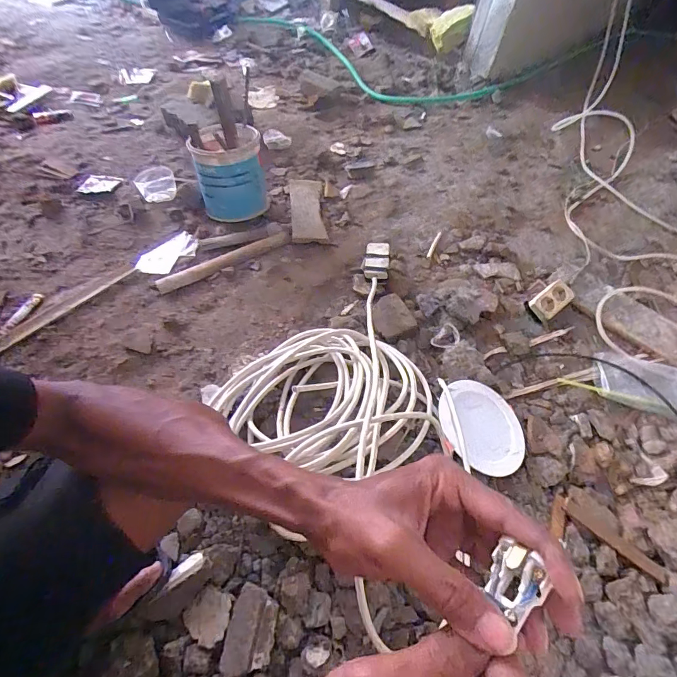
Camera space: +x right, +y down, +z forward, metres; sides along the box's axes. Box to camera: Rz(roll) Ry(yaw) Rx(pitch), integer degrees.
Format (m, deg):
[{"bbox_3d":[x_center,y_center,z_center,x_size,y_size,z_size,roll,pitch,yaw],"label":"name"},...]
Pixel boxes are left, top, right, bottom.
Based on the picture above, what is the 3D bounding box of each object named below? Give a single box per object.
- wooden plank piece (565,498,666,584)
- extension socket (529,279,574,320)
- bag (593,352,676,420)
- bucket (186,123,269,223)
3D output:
[{"bbox_3d":[0.458,0.334,0.671,0.176,0.007,0.029,36,51,10],"label":"wooden plank piece"},{"bbox_3d":[0.497,-0.090,0.948,0.111,0.028,0.062,-32,85,-13],"label":"extension socket"},{"bbox_3d":[0.655,0.097,0.842,0.217,0.023,0.123,14,57,9],"label":"bag"},{"bbox_3d":[-0.285,-0.436,1.078,0.169,0.198,0.170,3,55,-5],"label":"bucket"}]

